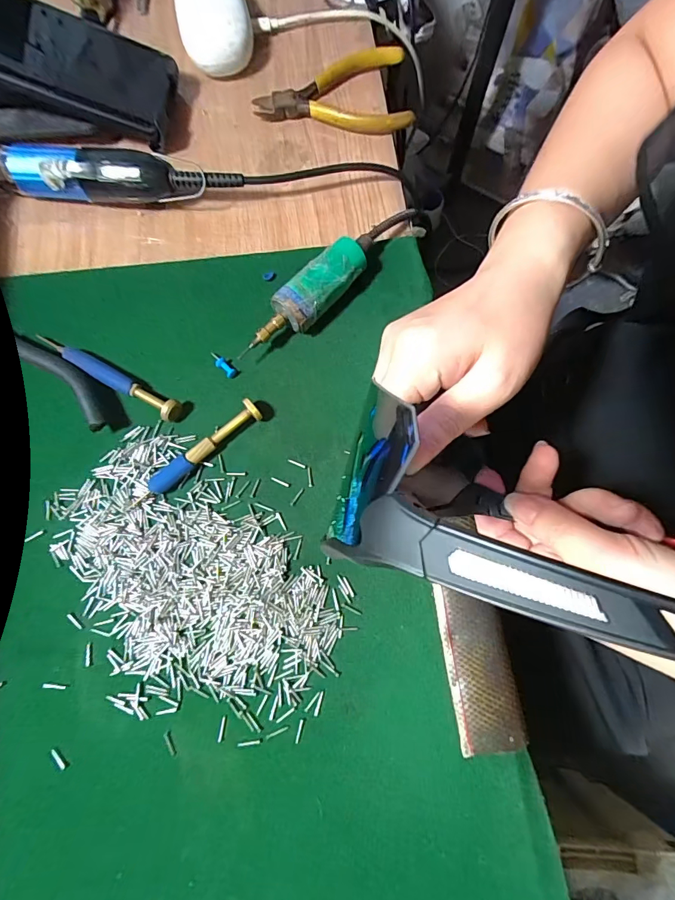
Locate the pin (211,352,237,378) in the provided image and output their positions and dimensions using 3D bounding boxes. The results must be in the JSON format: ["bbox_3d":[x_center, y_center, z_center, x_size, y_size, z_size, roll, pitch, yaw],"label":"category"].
[{"bbox_3d":[-0.075,-0.056,0.276,0.007,0.008,0.021,-42,78,-9],"label":"pin"}]

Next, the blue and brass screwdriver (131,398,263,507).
[{"bbox_3d":[-0.085,0.002,0.256,0.089,0.014,0.013,-39,78,-9],"label":"blue and brass screwdriver"}]

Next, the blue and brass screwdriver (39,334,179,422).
[{"bbox_3d":[-0.147,-0.048,0.272,0.111,0.012,0.013,29,77,8],"label":"blue and brass screwdriver"}]

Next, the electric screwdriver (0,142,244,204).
[{"bbox_3d":[-0.157,-0.190,0.298,0.174,0.039,0.029,2,75,2],"label":"electric screwdriver"}]

